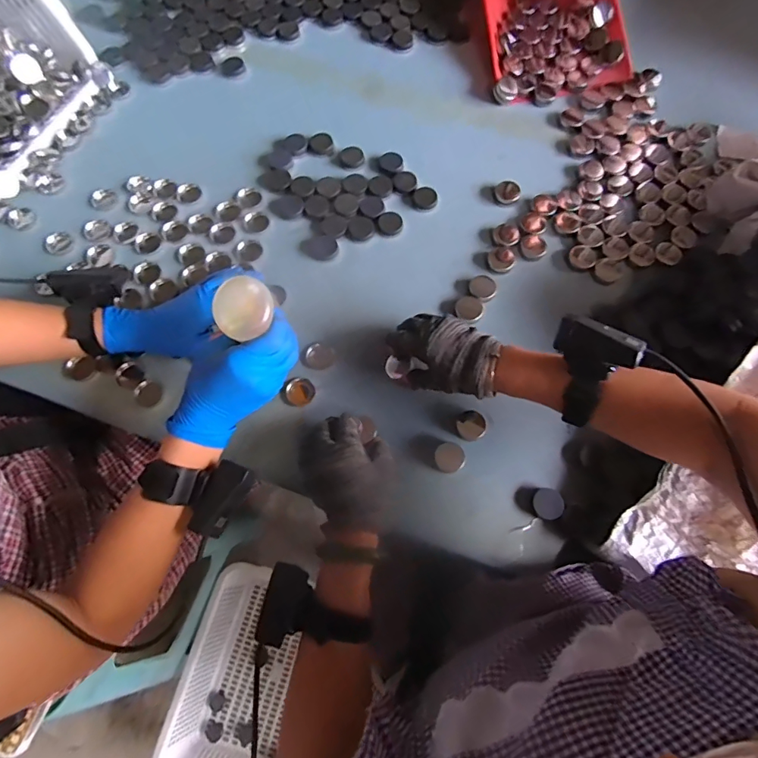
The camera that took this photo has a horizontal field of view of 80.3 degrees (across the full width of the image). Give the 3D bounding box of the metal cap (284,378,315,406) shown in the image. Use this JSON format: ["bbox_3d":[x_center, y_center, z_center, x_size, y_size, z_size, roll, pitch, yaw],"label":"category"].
[{"bbox_3d":[-0.095,0.015,0.536,0.035,0.006,0.033,0,71,0],"label":"metal cap"}]

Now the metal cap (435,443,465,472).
[{"bbox_3d":[0.082,0.090,0.516,0.032,0.004,0.033,0,71,0],"label":"metal cap"}]

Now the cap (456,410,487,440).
[{"bbox_3d":[0.108,0.053,0.524,0.033,0.004,0.033,0,71,0],"label":"cap"}]

